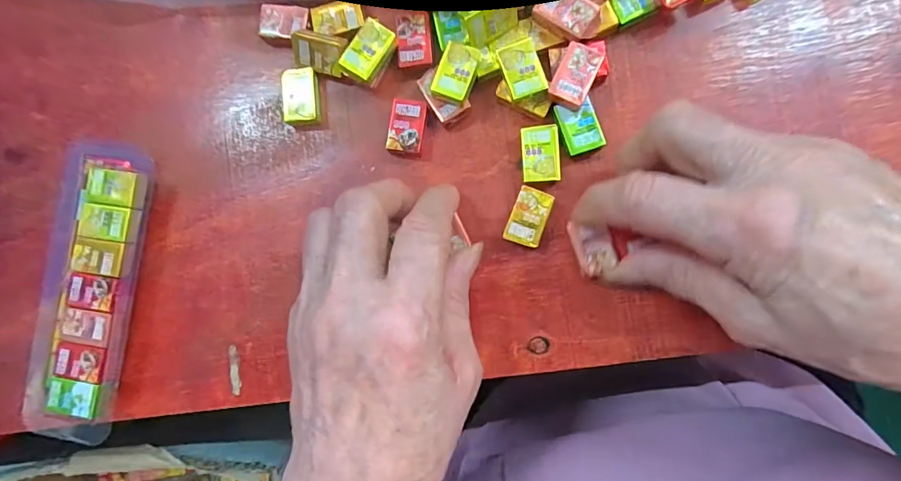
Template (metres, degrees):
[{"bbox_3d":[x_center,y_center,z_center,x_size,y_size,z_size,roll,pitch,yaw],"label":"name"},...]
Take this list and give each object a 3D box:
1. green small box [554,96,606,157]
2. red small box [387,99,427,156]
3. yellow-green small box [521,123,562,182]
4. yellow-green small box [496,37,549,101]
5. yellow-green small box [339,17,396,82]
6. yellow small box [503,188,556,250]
[{"bbox_3d":[0.059,-0.052,0.201,0.017,0.004,0.023,-20,85,5],"label":"green small box"},{"bbox_3d":[-0.021,-0.054,0.214,0.017,0.006,0.025,9,88,6],"label":"red small box"},{"bbox_3d":[0.041,-0.040,0.204,0.016,0.004,0.025,-4,87,6],"label":"yellow-green small box"},{"bbox_3d":[0.032,-0.076,0.198,0.017,0.004,0.024,-19,89,1],"label":"yellow-green small box"},{"bbox_3d":[-0.037,-0.088,0.211,0.018,0.010,0.026,34,91,7],"label":"yellow-green small box"},{"bbox_3d":[0.036,-0.011,0.206,0.016,0.008,0.025,19,89,7],"label":"yellow small box"}]

